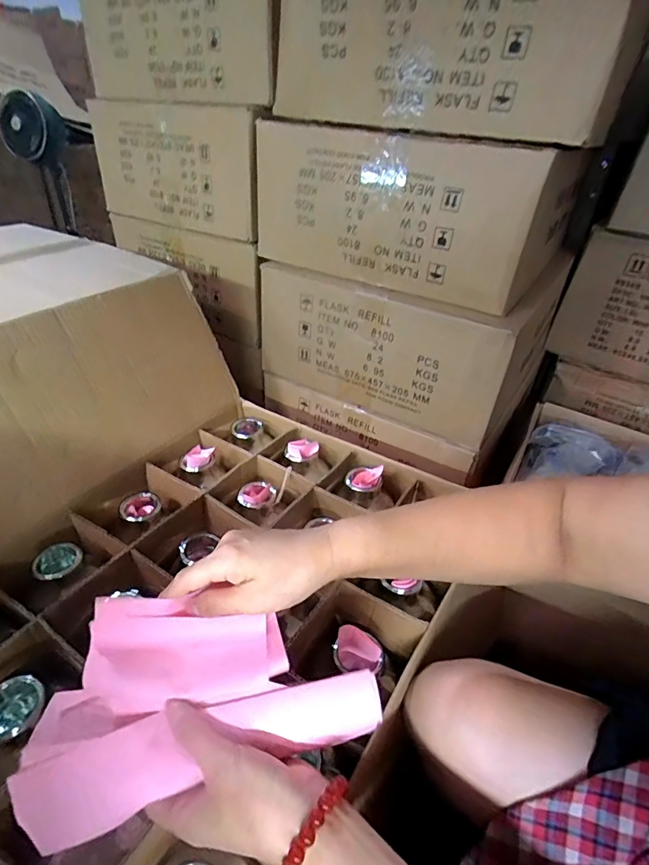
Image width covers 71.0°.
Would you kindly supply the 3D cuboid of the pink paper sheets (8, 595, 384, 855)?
[{"bbox_3d":[-0.091,0.181,0.334,0.234,0.029,0.130,-13,65,-13],"label":"pink paper sheets"}]

